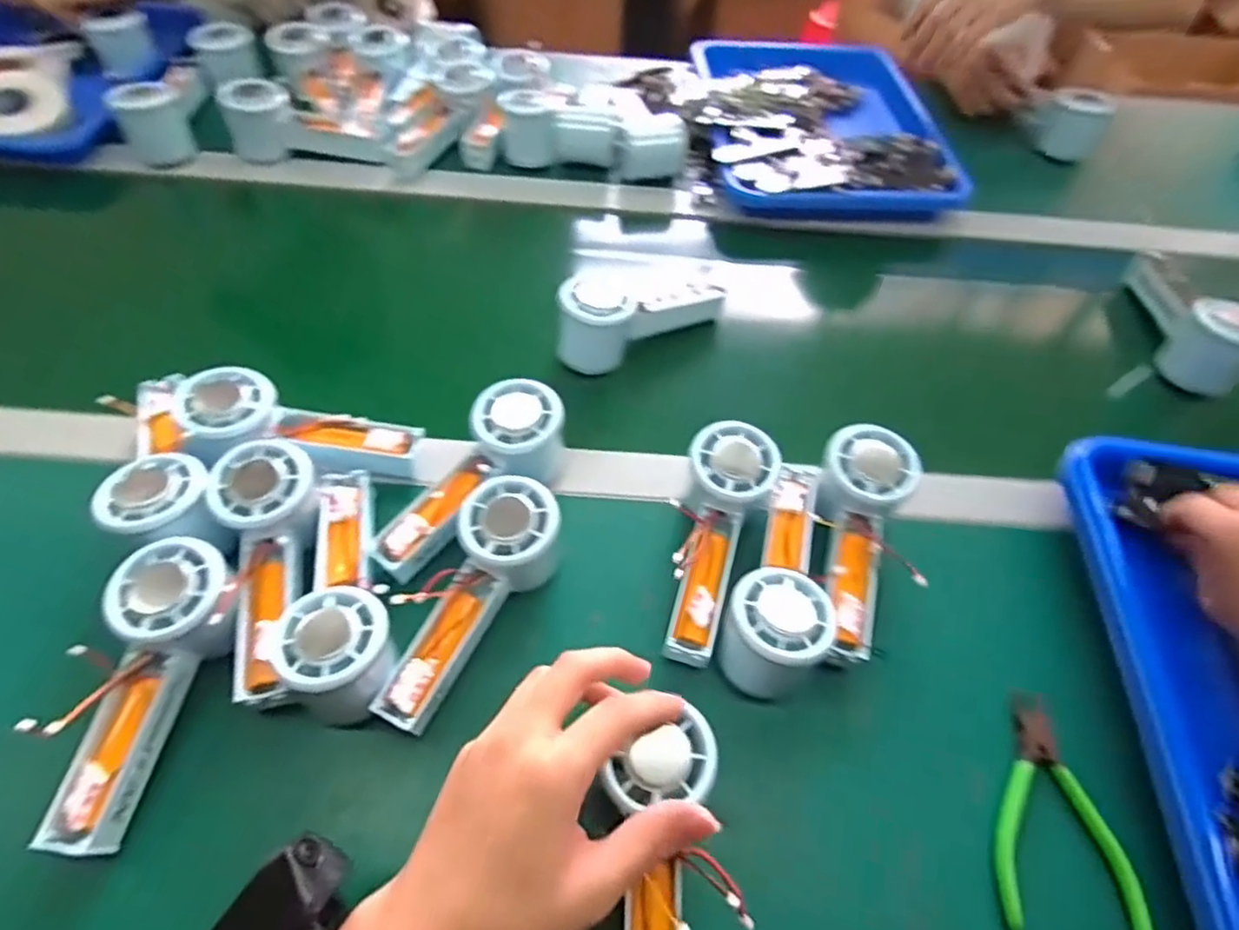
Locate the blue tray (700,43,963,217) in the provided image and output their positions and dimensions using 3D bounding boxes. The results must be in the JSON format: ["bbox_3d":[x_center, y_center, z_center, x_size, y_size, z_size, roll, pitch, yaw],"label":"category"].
[{"bbox_3d":[0.214,-0.385,0.731,0.251,0.050,0.319,2,54,-3],"label":"blue tray"}]

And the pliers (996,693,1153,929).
[{"bbox_3d":[0.233,0.185,0.358,0.068,0.008,0.118,5,54,-1],"label":"pliers"}]

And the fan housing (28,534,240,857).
[{"bbox_3d":[-0.248,0.115,0.343,0.063,0.058,0.148,9,58,2],"label":"fan housing"}]

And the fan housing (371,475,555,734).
[{"bbox_3d":[-0.085,0.082,0.396,0.052,0.055,0.148,24,74,11],"label":"fan housing"}]

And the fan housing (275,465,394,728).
[{"bbox_3d":[-0.165,0.069,0.389,0.056,0.059,0.152,-12,56,-13],"label":"fan housing"}]

